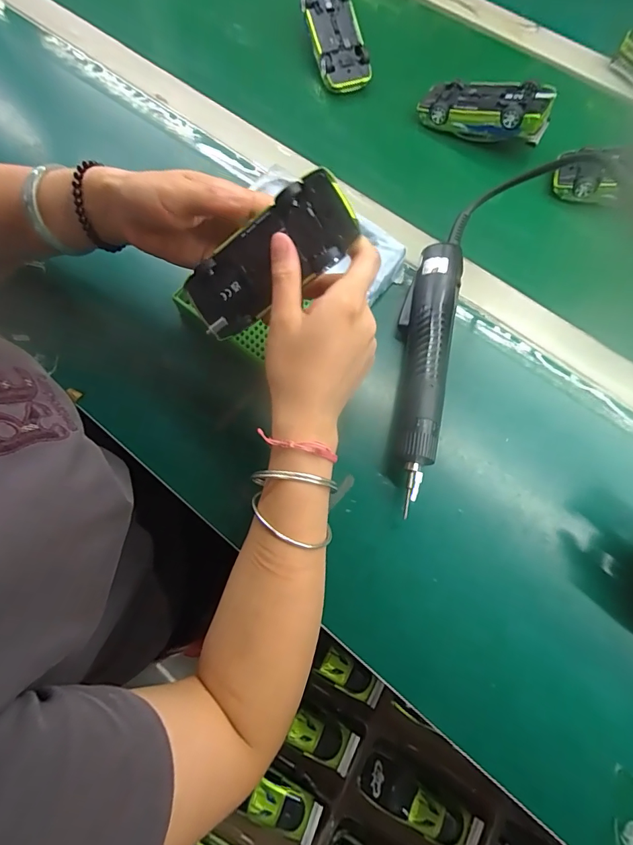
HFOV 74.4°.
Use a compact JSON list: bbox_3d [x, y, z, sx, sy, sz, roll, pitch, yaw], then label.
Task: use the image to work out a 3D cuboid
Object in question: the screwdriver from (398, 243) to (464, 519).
[{"bbox_3d":[0.088,-0.048,0.352,0.043,0.040,0.229,11,72,4],"label":"screwdriver"}]

